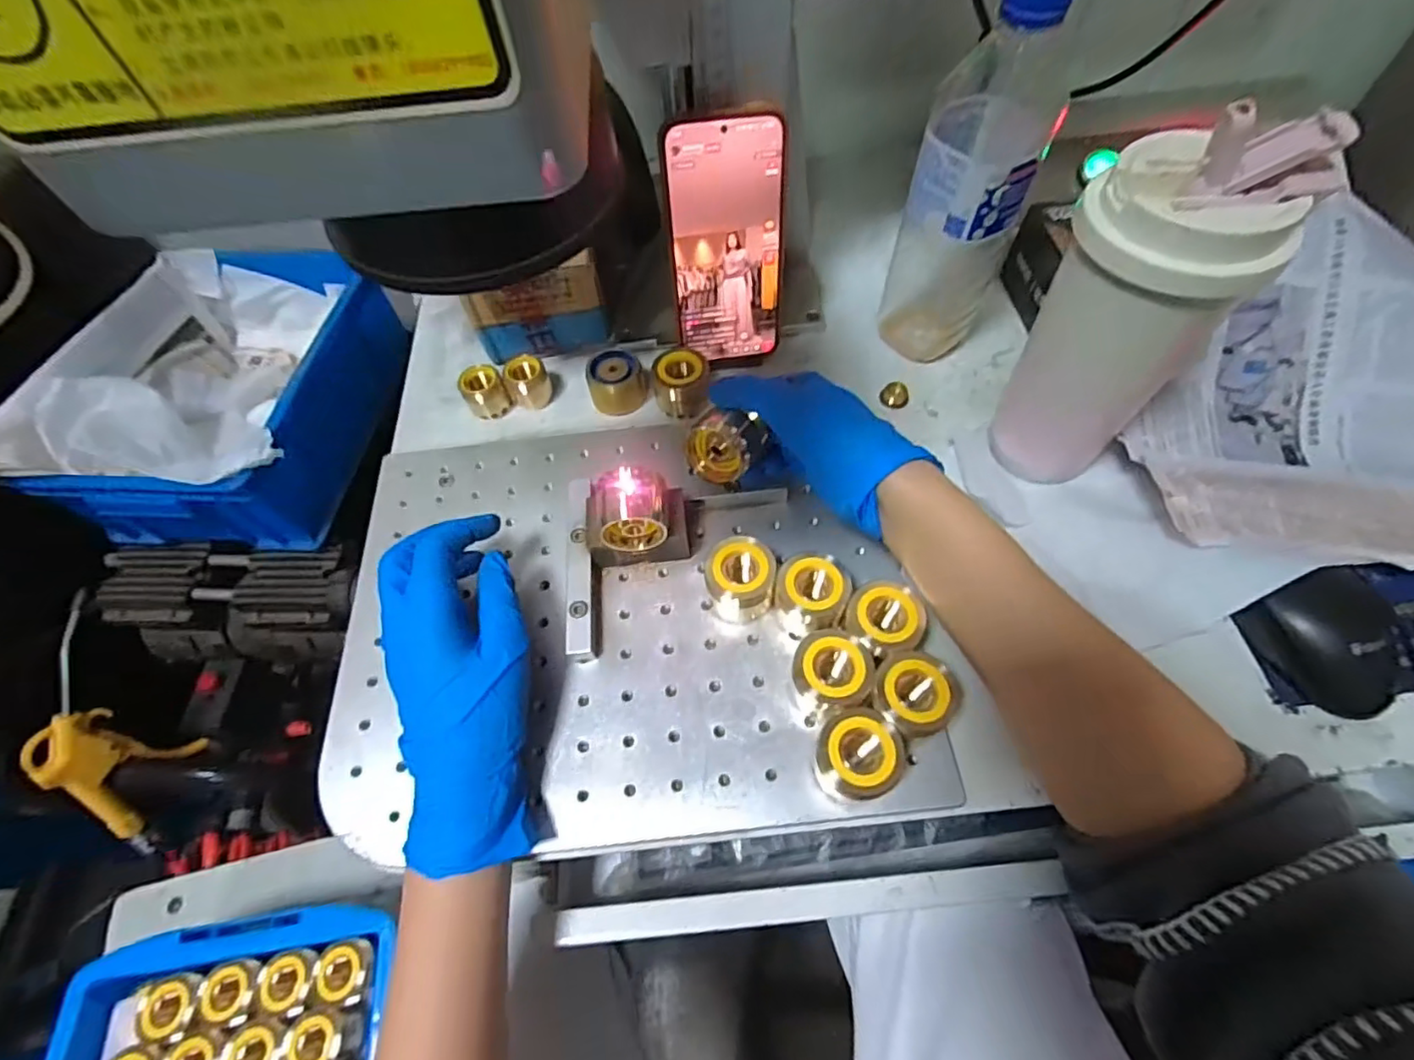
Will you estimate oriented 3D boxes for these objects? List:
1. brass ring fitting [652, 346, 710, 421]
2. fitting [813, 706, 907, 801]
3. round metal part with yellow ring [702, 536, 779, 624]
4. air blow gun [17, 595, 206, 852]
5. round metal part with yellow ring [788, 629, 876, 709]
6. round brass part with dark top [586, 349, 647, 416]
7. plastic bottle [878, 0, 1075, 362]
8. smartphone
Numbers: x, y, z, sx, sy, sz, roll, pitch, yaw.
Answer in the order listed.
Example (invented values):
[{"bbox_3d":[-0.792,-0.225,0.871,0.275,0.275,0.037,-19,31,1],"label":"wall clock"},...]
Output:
[{"bbox_3d":[-0.019,-0.110,0.445,0.040,0.033,0.042,-10,62,-2],"label":"brass ring fitting"},{"bbox_3d":[0.075,0.113,0.310,0.039,0.040,0.041,-1,62,2],"label":"fitting"},{"bbox_3d":[0.020,0.029,0.355,0.038,0.043,0.035,-1,62,2],"label":"round metal part with yellow ring"},{"bbox_3d":[-0.545,0.188,0.561,0.046,0.268,0.108,-4,21,1],"label":"air blow gun"},{"bbox_3d":[0.066,0.077,0.329,0.037,0.038,0.041,-34,66,-14],"label":"round metal part with yellow ring"},{"bbox_3d":[-0.066,-0.108,0.451,0.039,0.031,0.034,-9,62,-2],"label":"round brass part with dark top"},{"bbox_3d":[0.164,-0.206,0.386,0.073,0.225,0.068,21,65,13],"label":"plastic bottle"},{"bbox_3d":[0.015,-0.185,0.413,0.077,0.160,0.005,-10,49,0],"label":"smartphone"}]

